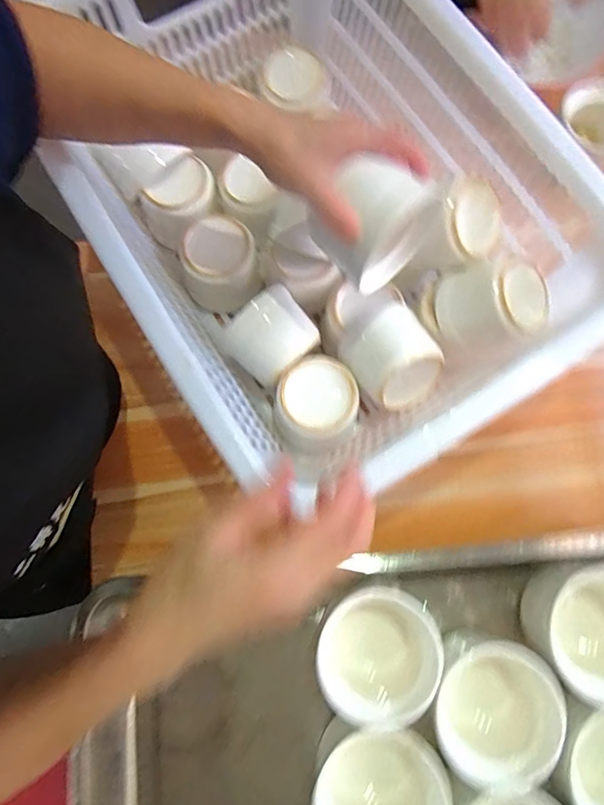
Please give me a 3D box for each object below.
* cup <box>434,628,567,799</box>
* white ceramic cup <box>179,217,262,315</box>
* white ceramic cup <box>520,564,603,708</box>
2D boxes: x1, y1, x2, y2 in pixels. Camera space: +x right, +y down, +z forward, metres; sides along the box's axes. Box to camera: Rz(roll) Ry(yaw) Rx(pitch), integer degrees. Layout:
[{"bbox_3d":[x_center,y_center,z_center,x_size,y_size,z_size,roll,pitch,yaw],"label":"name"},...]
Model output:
[{"bbox_3d":[0.152,0.246,0.392,0.099,0.080,0.104,0,77,0],"label":"cup"},{"bbox_3d":[-0.094,-0.157,0.548,0.080,0.080,0.083,0,77,0],"label":"white ceramic cup"},{"bbox_3d":[0.247,0.191,0.395,0.109,0.065,0.097,-6,77,-1],"label":"white ceramic cup"}]

